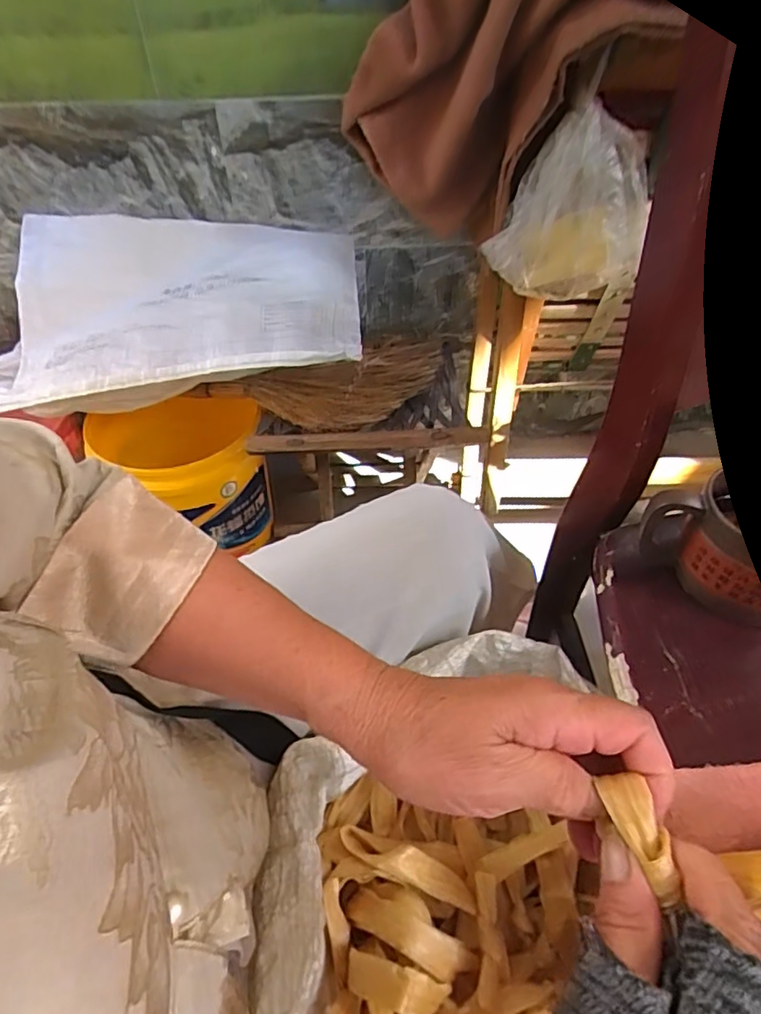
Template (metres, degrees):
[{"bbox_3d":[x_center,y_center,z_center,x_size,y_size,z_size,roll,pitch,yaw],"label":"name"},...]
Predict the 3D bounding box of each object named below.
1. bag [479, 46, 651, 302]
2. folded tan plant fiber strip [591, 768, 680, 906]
[{"bbox_3d":[0.210,-0.336,0.632,0.156,0.202,0.075,-1,46,0],"label":"bag"},{"bbox_3d":[0.098,0.122,0.217,0.015,0.010,0.043,-8,41,-6],"label":"folded tan plant fiber strip"}]

